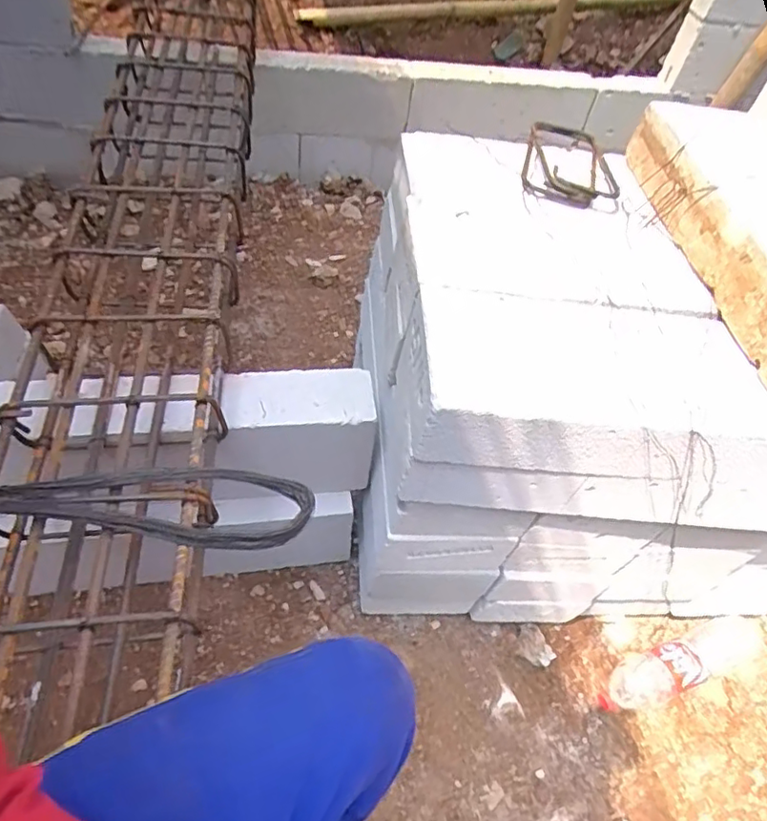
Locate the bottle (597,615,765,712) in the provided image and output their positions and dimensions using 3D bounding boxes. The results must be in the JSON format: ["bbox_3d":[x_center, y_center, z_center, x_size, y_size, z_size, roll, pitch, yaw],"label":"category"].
[{"bbox_3d":[0.547,0.466,1.078,0.323,0.084,0.088,-13,57,-18],"label":"bottle"}]

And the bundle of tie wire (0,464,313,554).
[{"bbox_3d":[-0.296,0.098,0.624,0.433,0.040,0.092,5,65,-10],"label":"bundle of tie wire"}]

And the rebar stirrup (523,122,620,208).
[{"bbox_3d":[0.287,-0.387,0.907,0.140,0.035,0.234,13,51,0],"label":"rebar stirrup"}]

